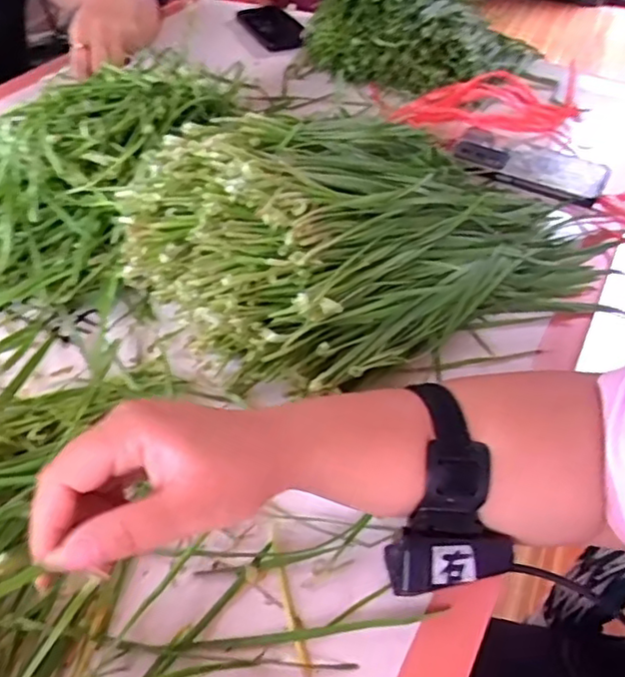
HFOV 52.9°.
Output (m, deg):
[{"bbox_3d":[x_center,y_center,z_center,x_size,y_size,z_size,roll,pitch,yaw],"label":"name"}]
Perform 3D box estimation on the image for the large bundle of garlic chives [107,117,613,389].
[{"bbox_3d":[0.076,-0.076,0.535,0.419,0.153,0.216,-6,45,-26],"label":"large bundle of garlic chives"}]

